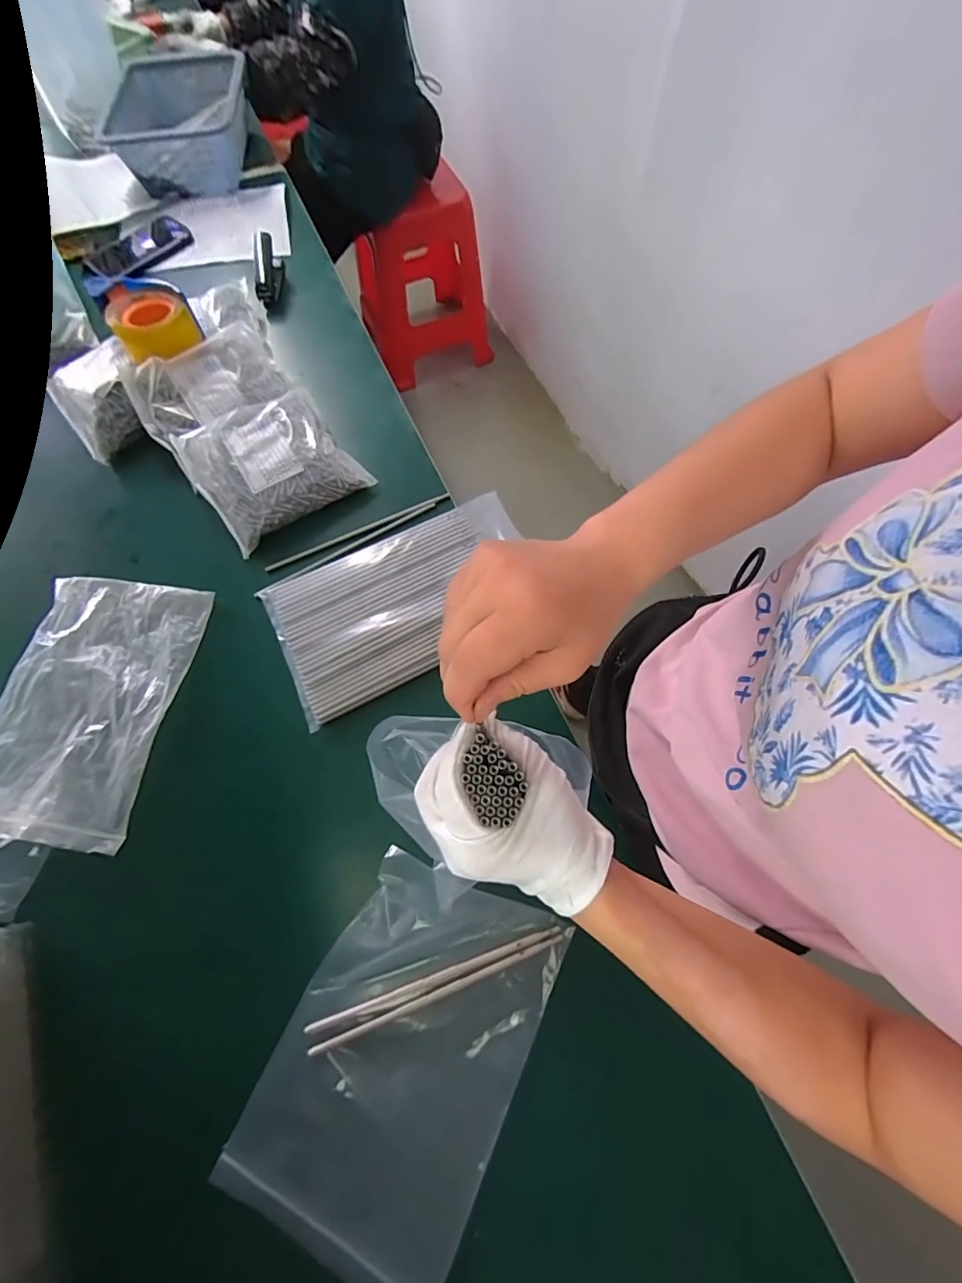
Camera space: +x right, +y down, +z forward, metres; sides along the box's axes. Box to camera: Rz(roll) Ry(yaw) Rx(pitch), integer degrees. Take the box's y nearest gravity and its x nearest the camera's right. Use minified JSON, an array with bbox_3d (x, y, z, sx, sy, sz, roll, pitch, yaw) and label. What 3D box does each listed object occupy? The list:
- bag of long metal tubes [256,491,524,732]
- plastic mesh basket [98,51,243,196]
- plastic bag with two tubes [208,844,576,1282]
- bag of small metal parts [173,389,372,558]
[{"bbox_3d":[-0.090,-0.056,0.567,0.316,0.013,0.185,-27,70,-10],"label":"bag of long metal tubes"},{"bbox_3d":[-0.516,-0.911,0.838,0.222,0.099,0.261,-12,68,-5],"label":"plastic mesh basket"},{"bbox_3d":[-0.068,0.363,0.422,0.202,0.026,0.294,25,70,10],"label":"plastic bag with two tubes"},{"bbox_3d":[-0.277,-0.238,0.625,0.191,0.052,0.179,-35,72,-13],"label":"bag of small metal parts"}]

